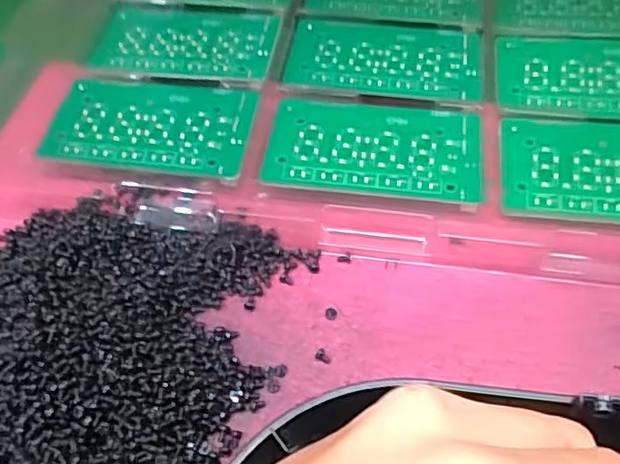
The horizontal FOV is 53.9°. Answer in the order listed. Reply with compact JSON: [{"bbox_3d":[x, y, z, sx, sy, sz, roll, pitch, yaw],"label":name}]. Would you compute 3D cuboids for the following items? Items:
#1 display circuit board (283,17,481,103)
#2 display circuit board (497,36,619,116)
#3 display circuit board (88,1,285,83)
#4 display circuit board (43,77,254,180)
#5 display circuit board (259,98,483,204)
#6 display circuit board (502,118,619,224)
[{"bbox_3d":[0.042,-0.099,0.345,0.106,0.005,0.062,7,61,5],"label":"display circuit board"},{"bbox_3d":[0.158,-0.087,0.333,0.105,0.004,0.062,6,61,5],"label":"display circuit board"},{"bbox_3d":[-0.073,-0.111,0.355,0.103,0.004,0.061,9,61,6],"label":"display circuit board"},{"bbox_3d":[-0.082,-0.056,0.317,0.103,0.004,0.056,6,61,5],"label":"display circuit board"},{"bbox_3d":[0.032,-0.043,0.306,0.104,0.004,0.057,6,61,5],"label":"display circuit board"},{"bbox_3d":[0.148,-0.030,0.295,0.105,0.007,0.061,7,61,5],"label":"display circuit board"}]

